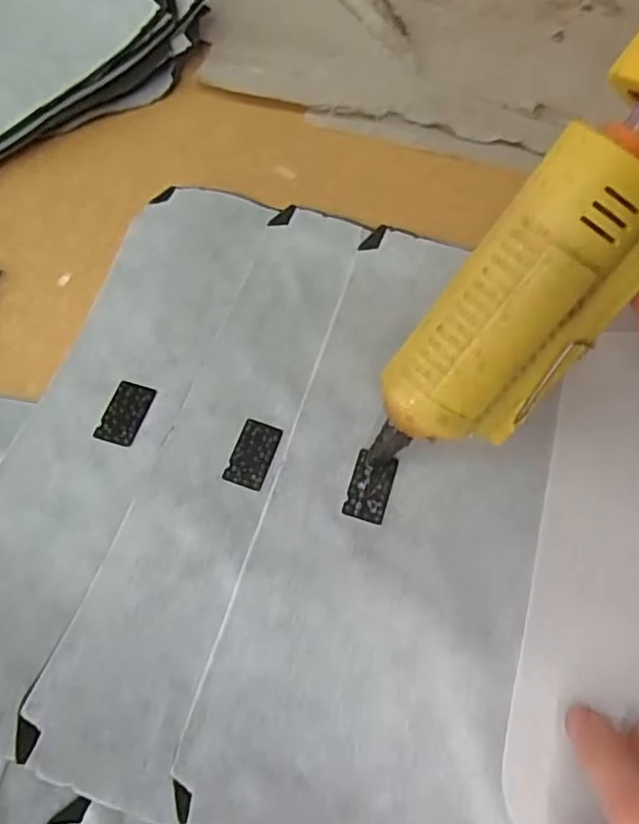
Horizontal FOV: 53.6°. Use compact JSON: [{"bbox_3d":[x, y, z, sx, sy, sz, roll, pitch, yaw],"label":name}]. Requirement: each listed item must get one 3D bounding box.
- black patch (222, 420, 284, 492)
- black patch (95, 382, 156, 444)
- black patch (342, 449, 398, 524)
[{"bbox_3d":[-0.027,0.016,0.254,0.016,0.004,0.028,18,65,6],"label":"black patch"},{"bbox_3d":[-0.080,-0.001,0.260,0.016,0.004,0.028,15,65,5],"label":"black patch"},{"bbox_3d":[0.020,0.029,0.248,0.016,0.004,0.027,16,65,5],"label":"black patch"}]

